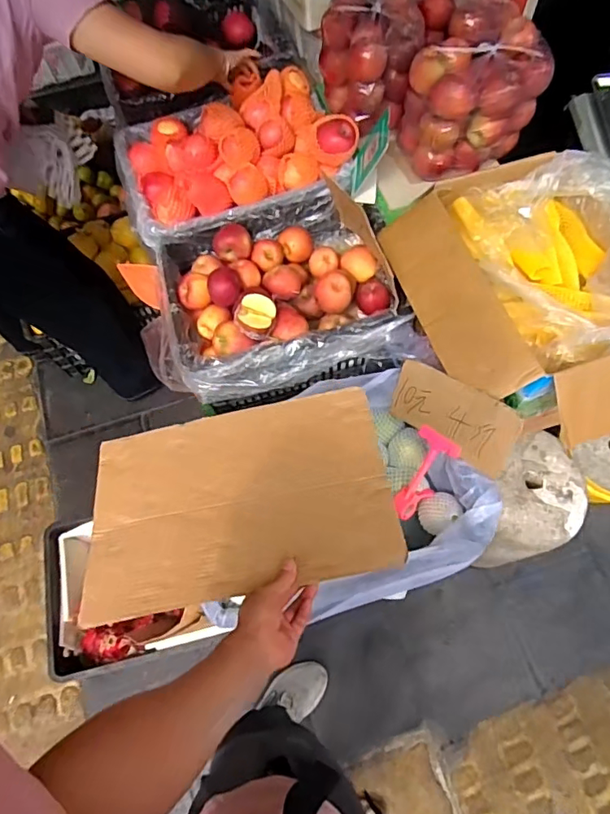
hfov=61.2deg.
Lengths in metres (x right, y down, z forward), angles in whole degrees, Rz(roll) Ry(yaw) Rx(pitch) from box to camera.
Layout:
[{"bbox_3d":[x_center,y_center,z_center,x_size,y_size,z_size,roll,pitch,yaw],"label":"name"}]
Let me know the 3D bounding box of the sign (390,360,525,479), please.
[{"bbox_3d":[0.254,0.012,0.903,0.240,0.011,0.115,36,114,37],"label":"sign"}]

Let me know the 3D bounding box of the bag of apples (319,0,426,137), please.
[{"bbox_3d":[0.140,-0.779,1.159,0.211,0.182,0.271,1,67,1],"label":"bag of apples"}]

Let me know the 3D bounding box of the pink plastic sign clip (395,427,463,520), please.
[{"bbox_3d":[0.213,0.124,0.937,0.076,0.053,0.169,26,104,11],"label":"pink plastic sign clip"}]

